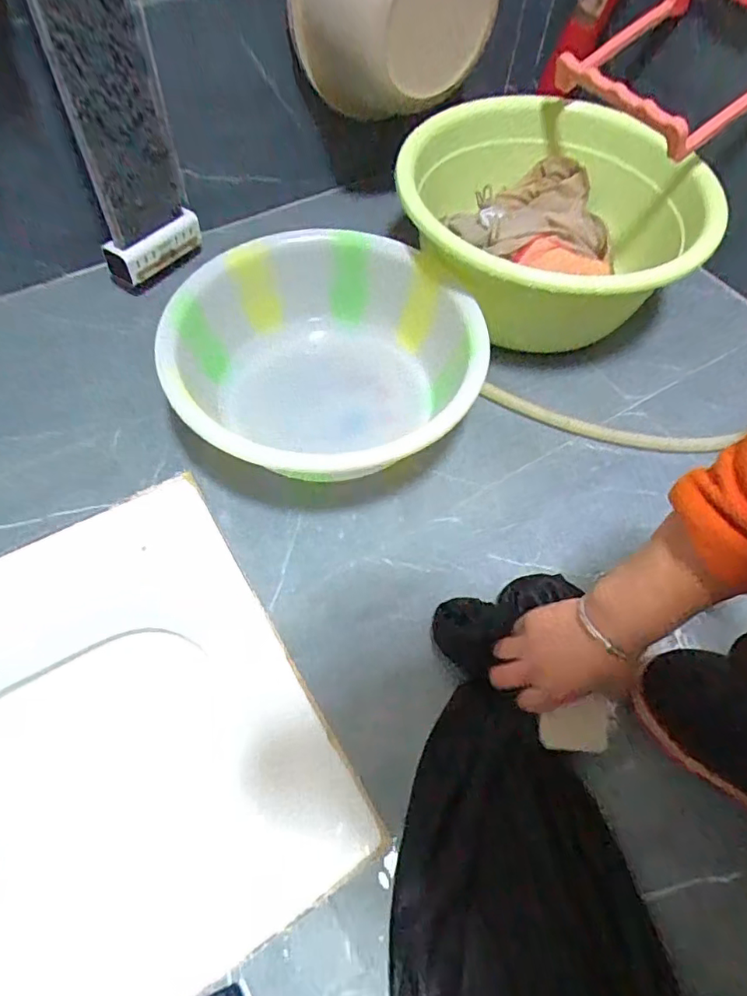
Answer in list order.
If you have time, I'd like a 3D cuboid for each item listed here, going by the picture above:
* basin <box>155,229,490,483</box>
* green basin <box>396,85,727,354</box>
[{"bbox_3d":[-0.048,-0.149,0.652,0.341,0.125,0.329,1,59,-2],"label":"basin"},{"bbox_3d":[0.230,-0.369,0.762,0.376,0.184,0.402,1,59,-2],"label":"green basin"}]

